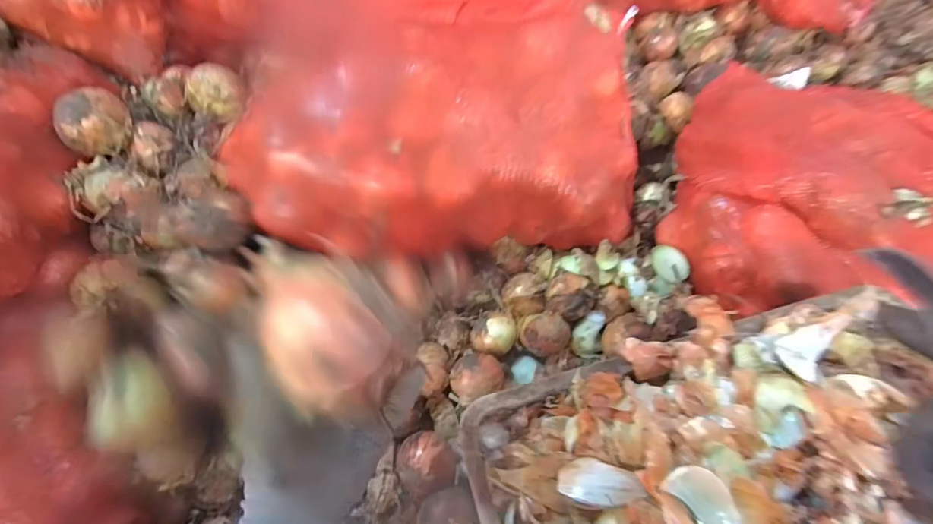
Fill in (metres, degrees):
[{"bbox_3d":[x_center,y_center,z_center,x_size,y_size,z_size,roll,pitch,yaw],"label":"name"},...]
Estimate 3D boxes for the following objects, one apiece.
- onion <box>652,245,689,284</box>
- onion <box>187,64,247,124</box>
[{"bbox_3d":[0.333,0.004,0.745,0.036,0.049,0.062,-9,59,-2],"label":"onion"},{"bbox_3d":[-0.406,-0.273,0.741,0.088,0.058,0.082,-31,62,-15],"label":"onion"}]

